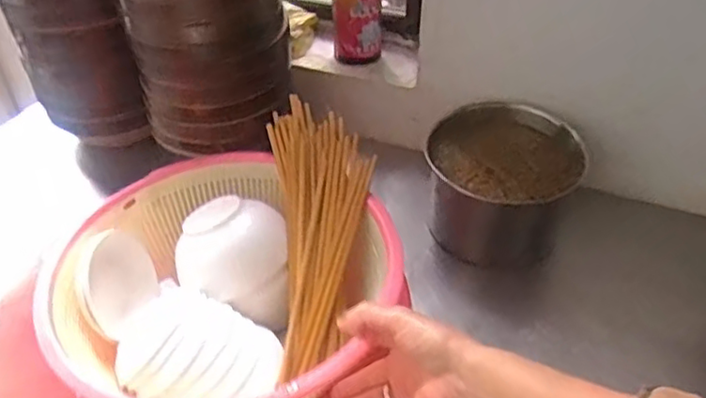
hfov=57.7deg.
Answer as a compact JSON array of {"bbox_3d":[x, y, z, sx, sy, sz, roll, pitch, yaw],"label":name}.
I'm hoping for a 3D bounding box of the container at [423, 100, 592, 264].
[{"bbox_3d":[0.175,-0.020,0.769,0.175,0.131,0.148,3,42,3],"label":"container"}]

